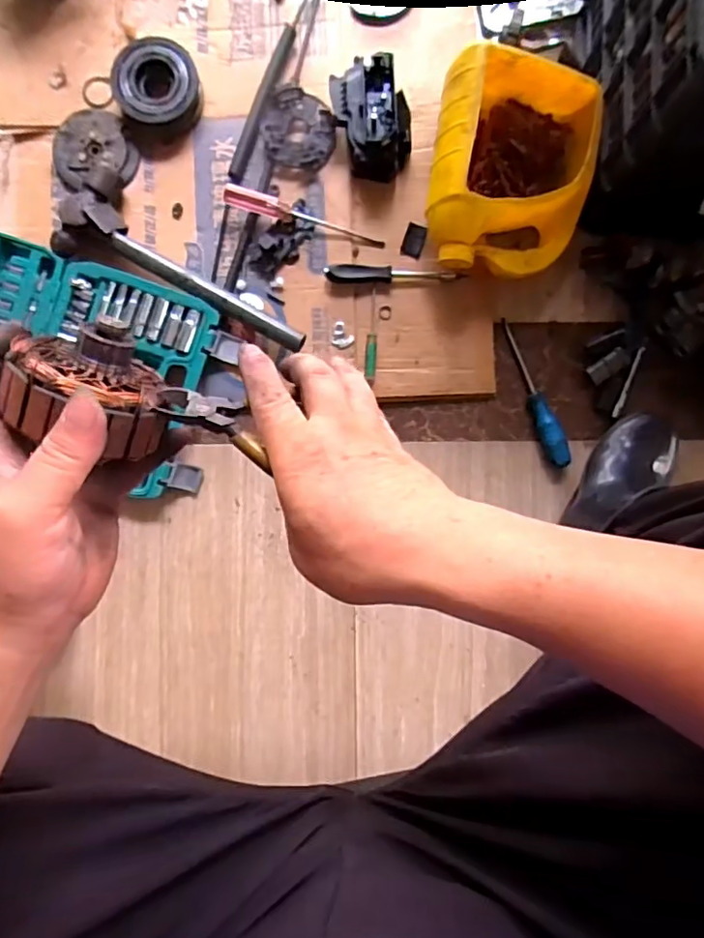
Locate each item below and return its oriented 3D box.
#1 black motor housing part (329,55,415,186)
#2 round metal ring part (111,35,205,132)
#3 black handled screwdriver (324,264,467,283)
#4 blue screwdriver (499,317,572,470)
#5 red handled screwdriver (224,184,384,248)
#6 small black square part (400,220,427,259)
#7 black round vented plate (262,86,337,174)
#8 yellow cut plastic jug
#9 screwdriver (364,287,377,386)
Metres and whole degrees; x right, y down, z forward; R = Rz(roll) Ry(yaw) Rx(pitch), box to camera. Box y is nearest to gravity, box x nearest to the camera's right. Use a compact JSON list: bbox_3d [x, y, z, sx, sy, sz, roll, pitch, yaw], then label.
[{"bbox_3d":[0.026,-0.418,0.685,0.087,0.065,0.124,-12,88,0],"label":"black motor housing part"},{"bbox_3d":[-0.244,-0.479,0.717,0.102,0.029,0.102,-15,98,-3],"label":"round metal ring part"},{"bbox_3d":[0.051,-0.239,0.698,0.164,0.029,0.018,0,88,0],"label":"black handled screwdriver"},{"bbox_3d":[0.234,-0.096,0.717,0.032,0.027,0.194,-16,88,0],"label":"blue screwdriver"},{"bbox_3d":[-0.059,-0.309,0.706,0.199,0.024,0.022,14,85,-10],"label":"red handled screwdriver"},{"bbox_3d":[0.078,-0.285,0.713,0.025,0.004,0.041,17,88,0],"label":"small black square part"},{"bbox_3d":[-0.068,-0.420,0.711,0.083,0.020,0.101,-29,89,-1],"label":"black round vented plate"},{"bbox_3d":[0.184,-0.342,0.660,0.180,0.112,0.226,8,88,0],"label":"yellow cut plastic jug"},{"bbox_3d":[0.026,-0.167,0.711,0.015,0.019,0.110,5,88,0],"label":"screwdriver"}]

